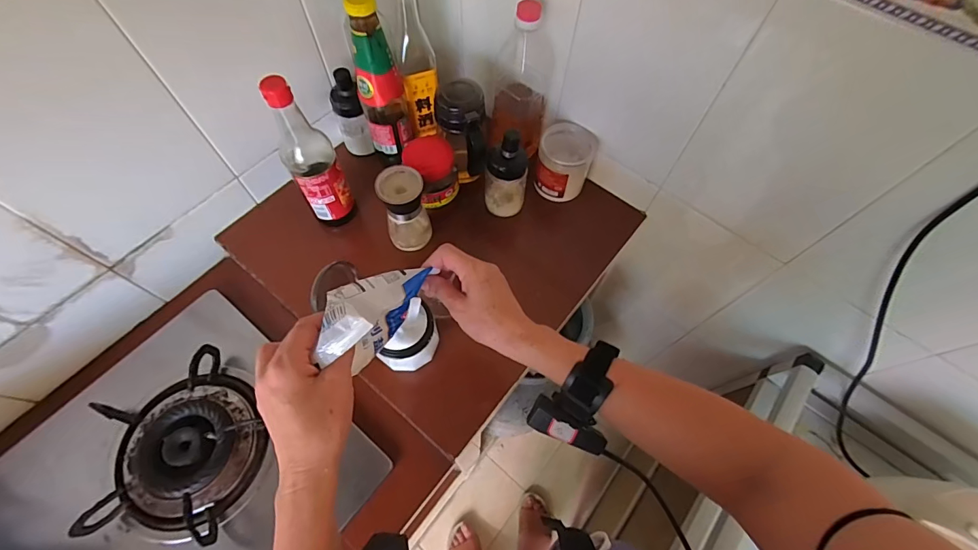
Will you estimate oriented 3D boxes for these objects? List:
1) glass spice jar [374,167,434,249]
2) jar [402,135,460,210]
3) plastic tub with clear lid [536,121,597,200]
[{"bbox_3d":[-0.120,-0.092,0.602,0.061,0.121,0.060,1,64,-1],"label":"glass spice jar"},{"bbox_3d":[-0.084,-0.152,0.628,0.070,0.081,0.068,1,64,-1],"label":"jar"},{"bbox_3d":[0.121,-0.184,0.684,0.085,0.083,0.088,1,64,-1],"label":"plastic tub with clear lid"}]

